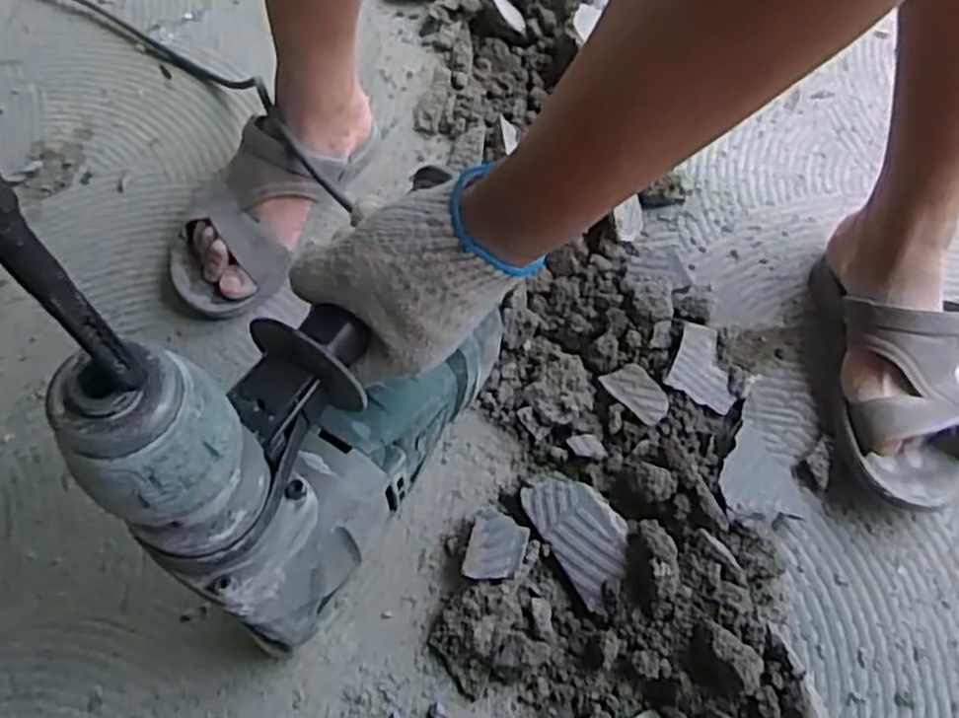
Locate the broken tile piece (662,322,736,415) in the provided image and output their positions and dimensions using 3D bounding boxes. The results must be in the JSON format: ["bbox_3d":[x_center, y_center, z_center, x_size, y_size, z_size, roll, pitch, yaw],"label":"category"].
[{"bbox_3d":[0.192,0.006,0.672,0.060,0.007,0.068,24,65,-12],"label":"broken tile piece"}]

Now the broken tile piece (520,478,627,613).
[{"bbox_3d":[0.078,0.129,0.595,0.055,0.007,0.098,-30,68,-16],"label":"broken tile piece"}]

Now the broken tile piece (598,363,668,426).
[{"bbox_3d":[0.132,0.028,0.657,0.033,0.004,0.062,-38,55,-6],"label":"broken tile piece"}]

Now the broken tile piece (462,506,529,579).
[{"bbox_3d":[0.013,0.137,0.587,0.041,0.010,0.059,12,58,7],"label":"broken tile piece"}]

